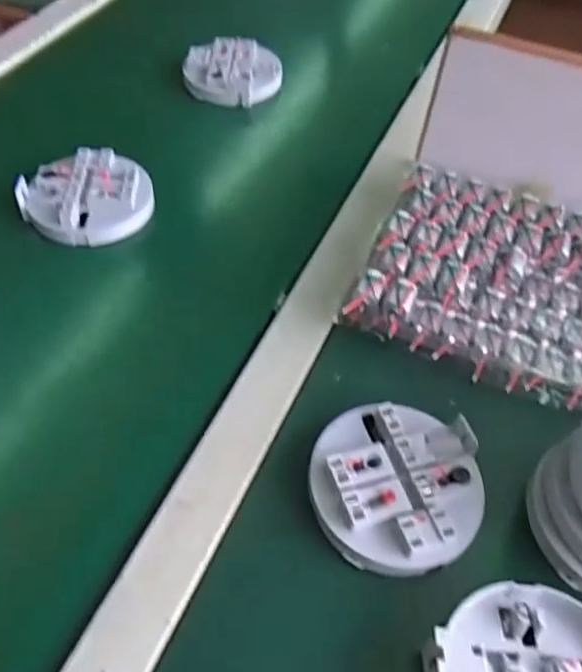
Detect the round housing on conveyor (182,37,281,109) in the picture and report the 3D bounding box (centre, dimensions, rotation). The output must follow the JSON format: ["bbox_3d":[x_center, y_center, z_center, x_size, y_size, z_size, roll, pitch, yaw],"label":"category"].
[{"bbox_3d":[-0.061,-0.283,0.687,0.100,0.020,0.097,3,51,-3],"label":"round housing on conveyor"}]

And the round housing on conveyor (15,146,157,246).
[{"bbox_3d":[-0.171,-0.117,0.546,0.101,0.025,0.090,-33,62,-27],"label":"round housing on conveyor"}]

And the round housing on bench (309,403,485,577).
[{"bbox_3d":[0.064,0.089,0.388,0.100,0.023,0.100,3,51,-3],"label":"round housing on bench"}]

